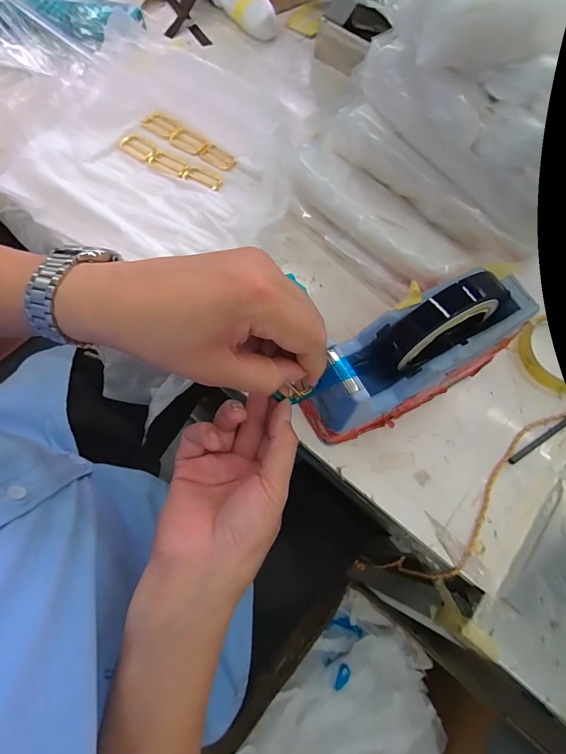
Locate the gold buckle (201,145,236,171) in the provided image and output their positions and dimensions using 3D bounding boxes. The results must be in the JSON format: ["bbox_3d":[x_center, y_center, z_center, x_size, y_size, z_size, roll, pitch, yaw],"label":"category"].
[{"bbox_3d":[-0.081,-0.275,0.474,0.047,0.004,0.025,34,70,9],"label":"gold buckle"}]

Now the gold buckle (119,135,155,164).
[{"bbox_3d":[-0.177,-0.282,0.471,0.051,0.007,0.028,30,69,8],"label":"gold buckle"}]

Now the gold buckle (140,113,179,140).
[{"bbox_3d":[-0.157,-0.324,0.489,0.042,0.004,0.028,36,70,10],"label":"gold buckle"}]

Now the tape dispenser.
[{"bbox_3d":[0.111,-0.020,0.327,0.196,0.114,0.077,-26,72,-13],"label":"tape dispenser"}]

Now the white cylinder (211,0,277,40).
[{"bbox_3d":[-0.057,-0.565,0.578,0.047,0.036,0.117,-39,76,-17],"label":"white cylinder"}]

